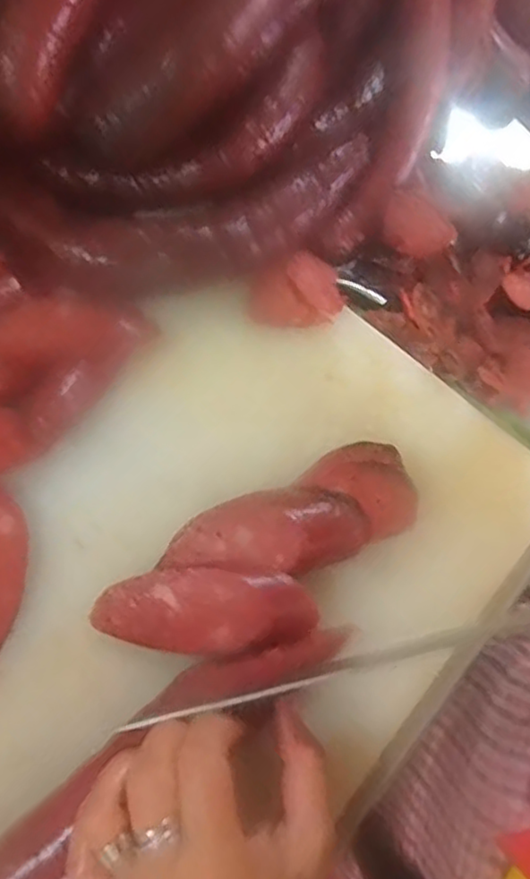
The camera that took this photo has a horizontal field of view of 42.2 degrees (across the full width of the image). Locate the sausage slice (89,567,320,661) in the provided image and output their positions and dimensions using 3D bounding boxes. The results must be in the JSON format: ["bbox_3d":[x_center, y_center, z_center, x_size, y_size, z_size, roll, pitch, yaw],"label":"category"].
[{"bbox_3d":[-0.029,0.084,0.334,0.105,0.025,0.039,4,74,-3],"label":"sausage slice"}]

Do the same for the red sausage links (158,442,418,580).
[{"bbox_3d":[0.002,0.049,0.345,0.100,0.032,0.040,-7,75,-6],"label":"red sausage links"}]

